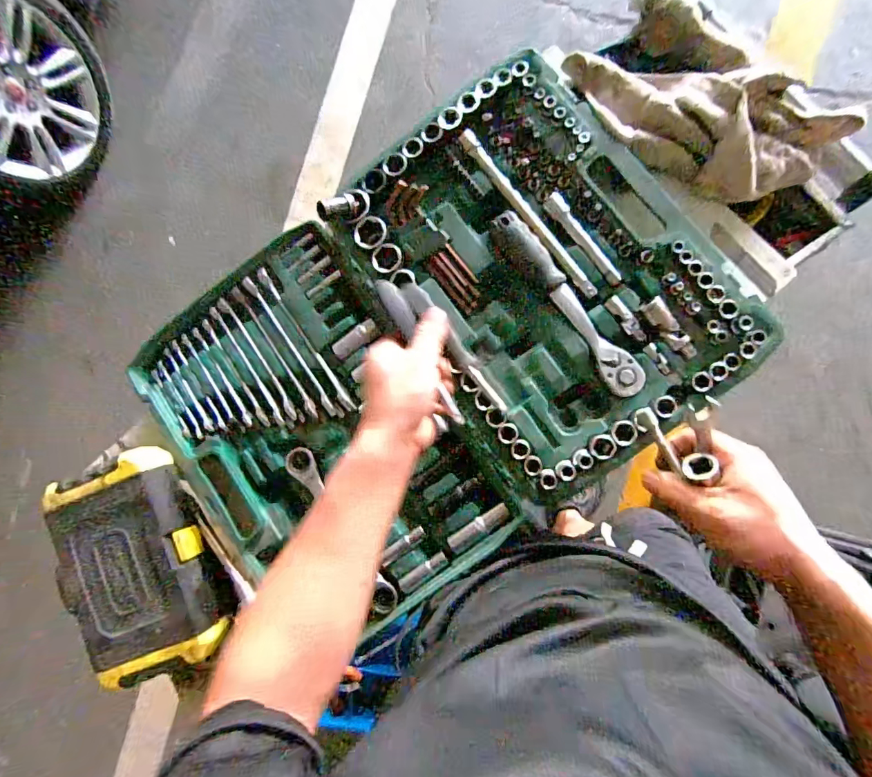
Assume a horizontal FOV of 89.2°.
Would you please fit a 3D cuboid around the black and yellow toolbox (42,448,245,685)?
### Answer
[{"bbox_3d":[-0.357,0.212,0.524,0.163,0.054,0.256,-26,83,6],"label":"black and yellow toolbox"}]

